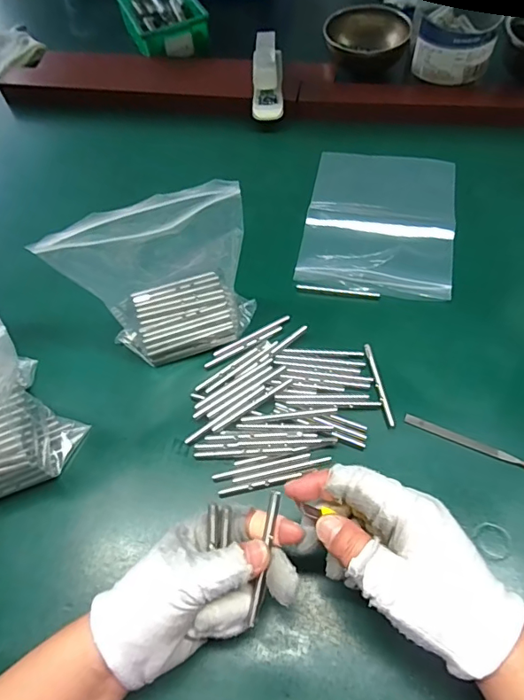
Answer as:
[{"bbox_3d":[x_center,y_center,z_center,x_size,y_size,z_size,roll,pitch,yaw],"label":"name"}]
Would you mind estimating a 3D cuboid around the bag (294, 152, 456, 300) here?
[{"bbox_3d":[0.125,-0.139,0.522,0.149,0.009,0.201,9,58,9],"label":"bag"}]

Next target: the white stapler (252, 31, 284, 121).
[{"bbox_3d":[0.008,-0.331,0.583,0.033,0.055,0.109,1,60,5],"label":"white stapler"}]

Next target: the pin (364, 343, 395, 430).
[{"bbox_3d":[0.100,0.028,0.419,0.006,0.004,0.078,-10,60,-2],"label":"pin"}]

